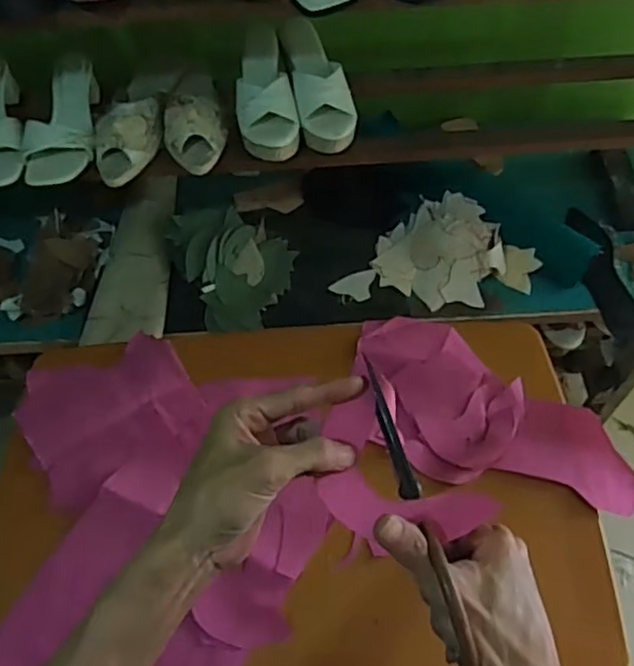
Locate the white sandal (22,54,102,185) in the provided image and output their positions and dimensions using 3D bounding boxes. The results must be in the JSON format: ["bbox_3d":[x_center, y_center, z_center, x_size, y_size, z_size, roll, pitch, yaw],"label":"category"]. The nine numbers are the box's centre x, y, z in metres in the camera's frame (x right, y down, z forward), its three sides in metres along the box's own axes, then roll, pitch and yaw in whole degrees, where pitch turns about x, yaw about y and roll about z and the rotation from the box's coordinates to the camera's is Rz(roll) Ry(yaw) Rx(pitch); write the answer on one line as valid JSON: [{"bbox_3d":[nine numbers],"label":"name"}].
[{"bbox_3d":[-0.369,-0.310,0.948,0.096,0.060,0.210,-6,57,-1],"label":"white sandal"}]

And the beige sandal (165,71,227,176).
[{"bbox_3d":[-0.181,-0.328,0.950,0.088,0.062,0.215,-11,58,-4],"label":"beige sandal"}]

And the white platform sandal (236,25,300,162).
[{"bbox_3d":[-0.079,-0.346,0.939,0.082,0.067,0.218,-10,58,-4],"label":"white platform sandal"}]

